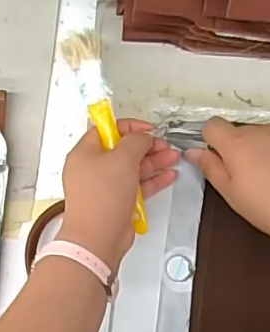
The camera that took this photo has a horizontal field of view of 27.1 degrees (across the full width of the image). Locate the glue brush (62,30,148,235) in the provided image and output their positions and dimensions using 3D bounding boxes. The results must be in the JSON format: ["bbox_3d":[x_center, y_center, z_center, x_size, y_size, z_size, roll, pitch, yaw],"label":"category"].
[{"bbox_3d":[-0.019,-0.027,0.439,0.030,0.009,0.162,-19,88,6],"label":"glue brush"}]

